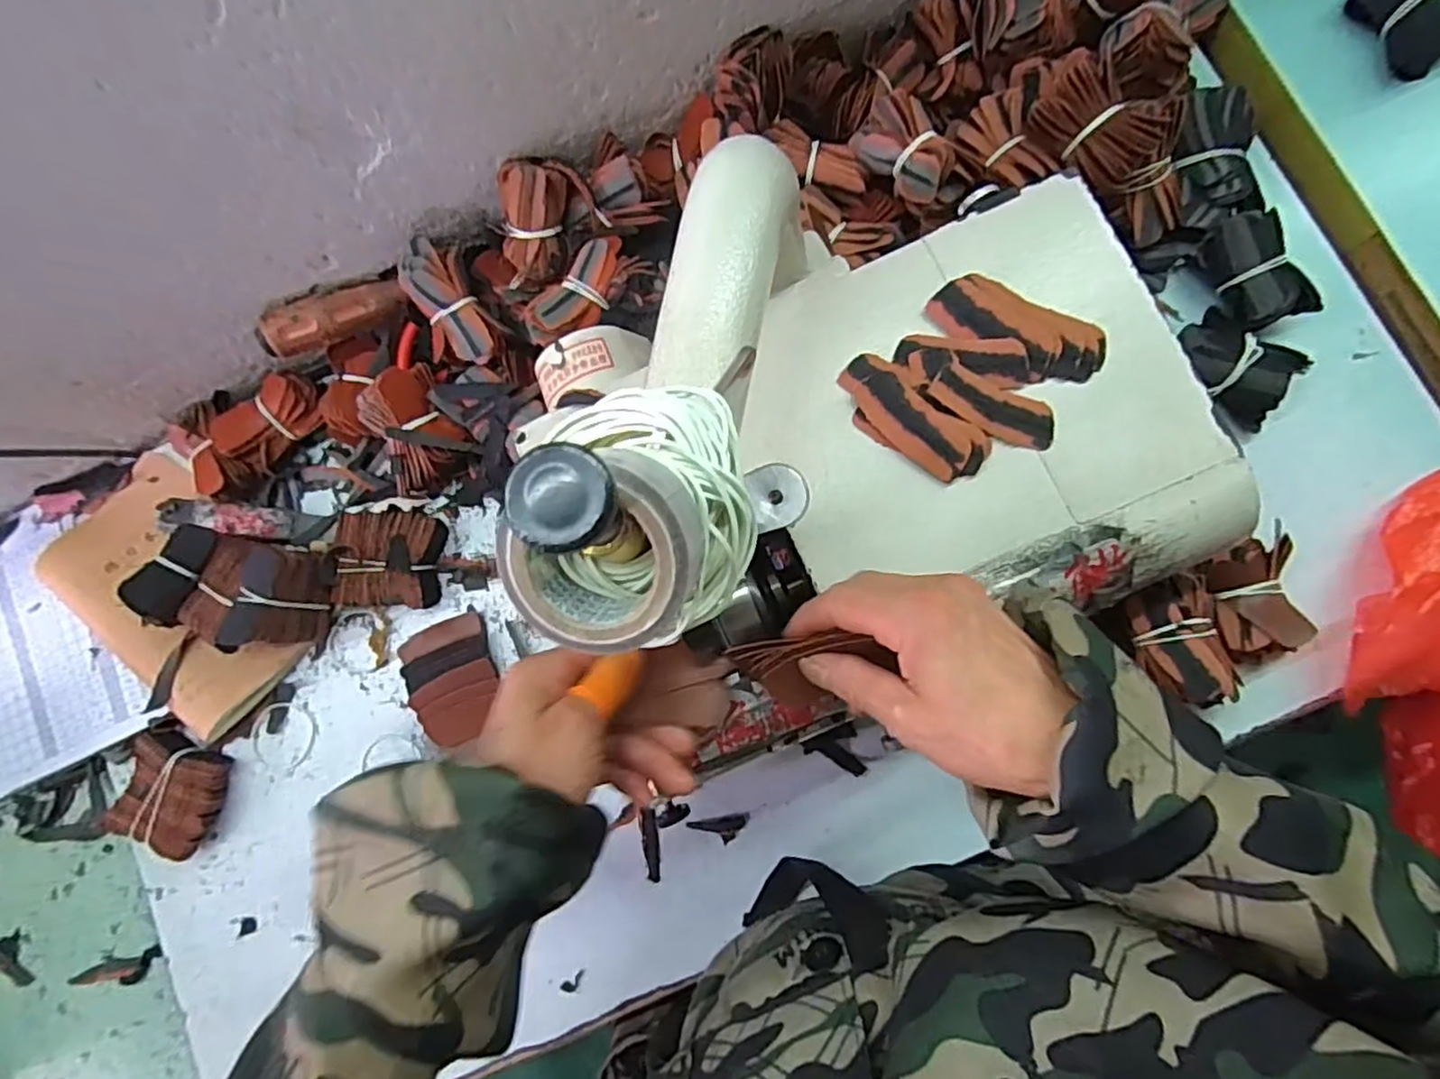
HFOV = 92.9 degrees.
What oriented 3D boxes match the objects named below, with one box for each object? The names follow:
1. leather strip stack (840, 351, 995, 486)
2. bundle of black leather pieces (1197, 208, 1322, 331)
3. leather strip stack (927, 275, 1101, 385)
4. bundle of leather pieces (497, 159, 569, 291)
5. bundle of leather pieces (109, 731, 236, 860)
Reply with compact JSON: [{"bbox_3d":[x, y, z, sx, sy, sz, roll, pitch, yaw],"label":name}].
[{"bbox_3d":[0.098,-0.062,0.355,0.084,0.008,0.035,41,88,7],"label":"leather strip stack"},{"bbox_3d":[0.364,-0.183,0.468,0.045,0.031,0.076,-19,83,2],"label":"bundle of black leather pieces"},{"bbox_3d":[0.155,-0.109,0.357,0.091,0.009,0.036,24,86,6],"label":"leather strip stack"},{"bbox_3d":[-0.128,-0.213,0.461,0.046,0.019,0.072,7,127,-3],"label":"bundle of leather pieces"},{"bbox_3d":[-0.413,0.191,0.516,0.073,0.035,0.073,25,86,6],"label":"bundle of leather pieces"}]

